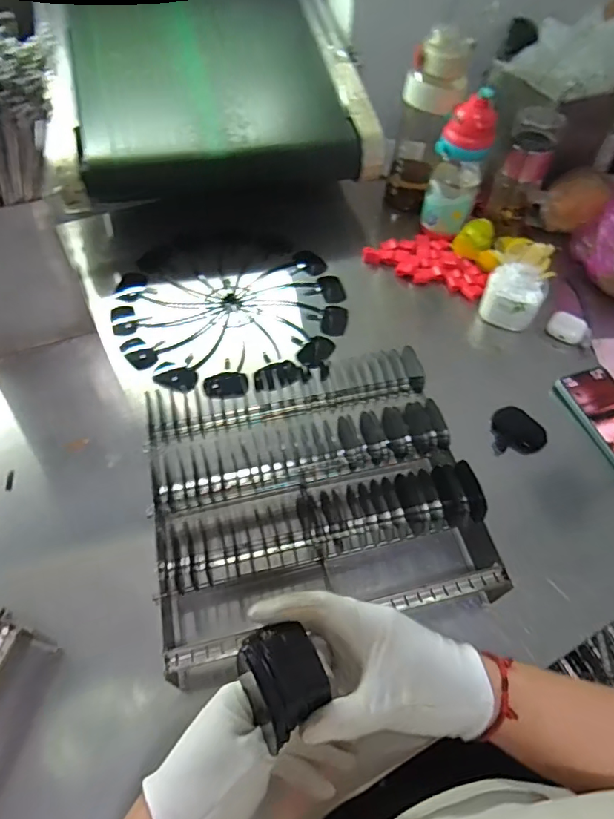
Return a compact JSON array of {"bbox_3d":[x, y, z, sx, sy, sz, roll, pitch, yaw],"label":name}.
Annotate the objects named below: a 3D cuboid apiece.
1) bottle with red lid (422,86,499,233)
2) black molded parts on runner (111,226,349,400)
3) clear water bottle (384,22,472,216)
[{"bbox_3d":[0.231,-0.368,0.767,0.077,0.197,0.073,18,57,9],"label":"bottle with red lid"},{"bbox_3d":[-0.108,-0.150,0.734,0.319,0.023,0.301,-2,56,-5],"label":"black molded parts on runner"},{"bbox_3d":[0.180,-0.421,0.783,0.088,0.262,0.102,14,56,6],"label":"clear water bottle"}]

